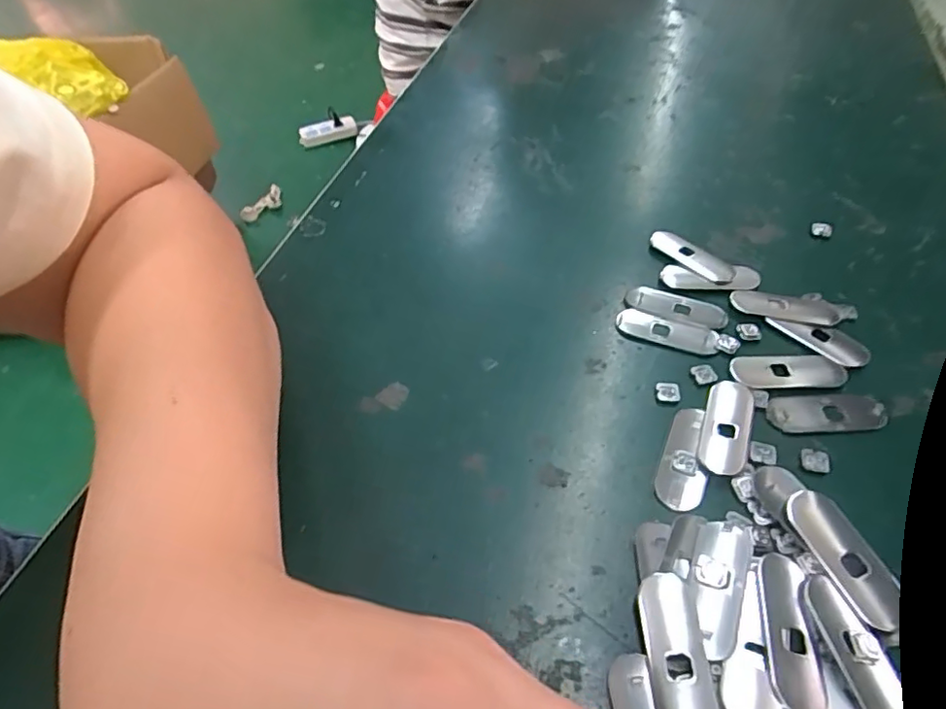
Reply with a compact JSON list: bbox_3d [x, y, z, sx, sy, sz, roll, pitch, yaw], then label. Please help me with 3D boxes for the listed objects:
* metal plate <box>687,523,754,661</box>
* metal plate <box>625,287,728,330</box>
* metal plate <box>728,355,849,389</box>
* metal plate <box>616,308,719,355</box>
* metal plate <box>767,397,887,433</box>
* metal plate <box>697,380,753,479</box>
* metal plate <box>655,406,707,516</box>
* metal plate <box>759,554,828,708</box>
[{"bbox_3d":[0.086,0.079,0.203,0.019,0.004,0.049,20,54,18],"label":"metal plate"},{"bbox_3d":[0.104,-0.026,0.293,0.049,0.004,0.018,17,53,16],"label":"metal plate"},{"bbox_3d":[0.145,0.008,0.263,0.051,0.004,0.020,5,50,6],"label":"metal plate"},{"bbox_3d":[0.096,-0.012,0.284,0.048,0.004,0.017,19,53,18],"label":"metal plate"},{"bbox_3d":[0.155,0.026,0.252,0.049,0.004,0.016,0,50,2],"label":"metal plate"},{"bbox_3d":[0.109,0.031,0.246,0.019,0.005,0.047,16,52,15],"label":"metal plate"},{"bbox_3d":[0.089,0.042,0.240,0.018,0.004,0.049,17,53,15],"label":"metal plate"},{"bbox_3d":[0.107,0.092,0.192,0.017,0.004,0.050,8,51,8],"label":"metal plate"}]

